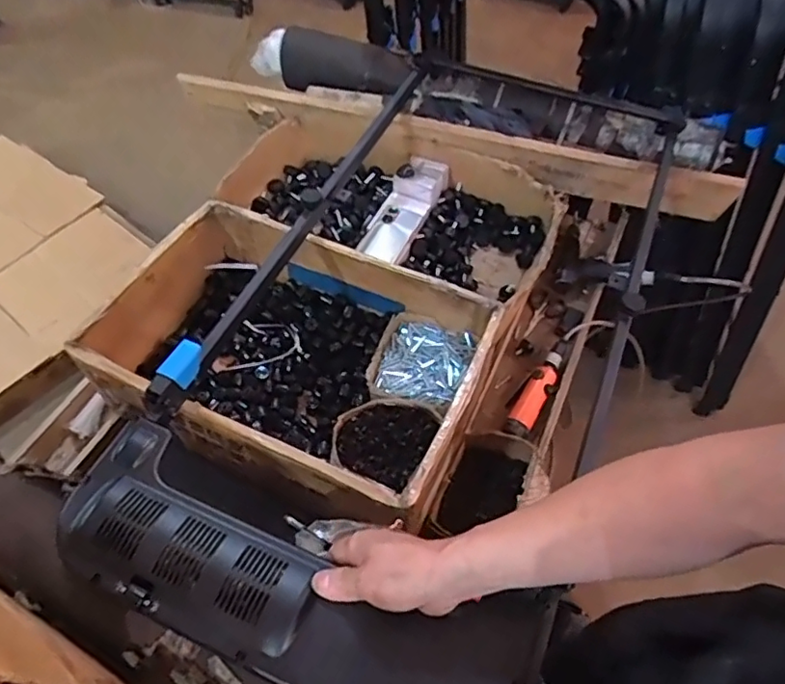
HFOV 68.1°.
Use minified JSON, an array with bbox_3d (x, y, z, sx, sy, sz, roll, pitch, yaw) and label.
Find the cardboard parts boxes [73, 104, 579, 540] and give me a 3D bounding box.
[{"bbox_3d":[-0.078,-0.116,0.976,0.560,0.180,0.719,22,58,14],"label":"cardboard parts boxes"}]

